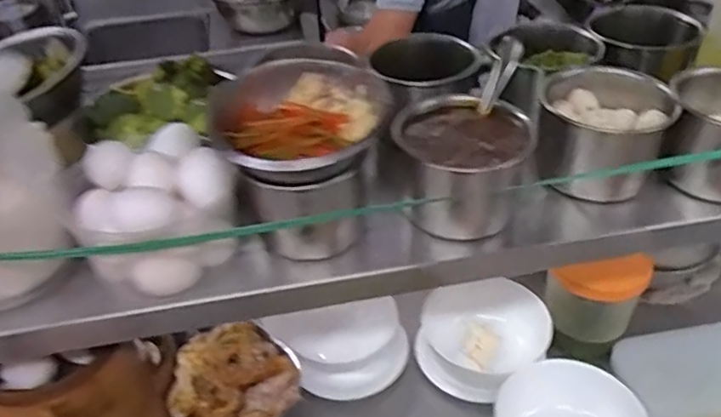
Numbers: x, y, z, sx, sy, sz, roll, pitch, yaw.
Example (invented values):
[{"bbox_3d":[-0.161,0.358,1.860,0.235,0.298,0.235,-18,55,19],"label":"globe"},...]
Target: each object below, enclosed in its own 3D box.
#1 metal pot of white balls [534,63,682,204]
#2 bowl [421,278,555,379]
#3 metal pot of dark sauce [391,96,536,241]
[{"bbox_3d":[0.244,-0.079,0.638,0.117,0.095,0.126,-3,39,2],"label":"metal pot of white balls"},{"bbox_3d":[0.192,0.190,0.982,0.165,0.085,0.175,-3,39,2],"label":"bowl"},{"bbox_3d":[0.095,-0.040,0.598,0.113,0.099,0.097,-4,39,1],"label":"metal pot of dark sauce"}]

